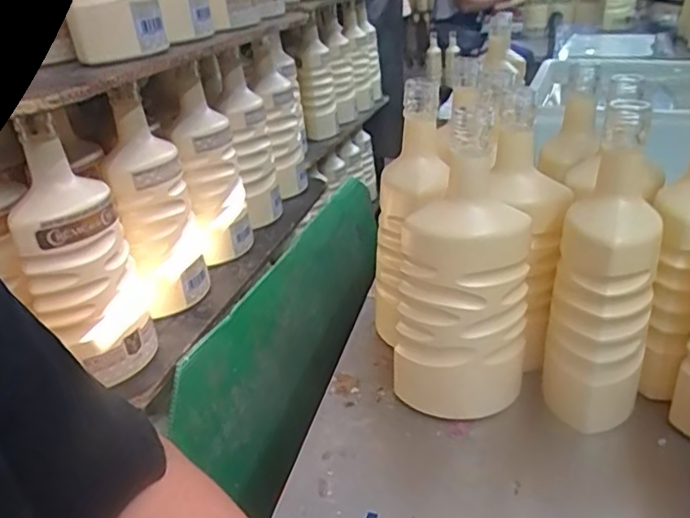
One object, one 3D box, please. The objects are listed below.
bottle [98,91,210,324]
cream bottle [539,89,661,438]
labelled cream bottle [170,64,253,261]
[{"bbox_3d":[-0.197,-0.050,0.639,0.068,0.213,0.068,-9,26,-7],"label":"bottle"},{"bbox_3d":[0.199,0.019,0.480,0.074,0.262,0.067,9,28,24],"label":"cream bottle"},{"bbox_3d":[-0.155,-0.094,0.717,0.066,0.210,0.074,-9,26,-7],"label":"labelled cream bottle"}]

